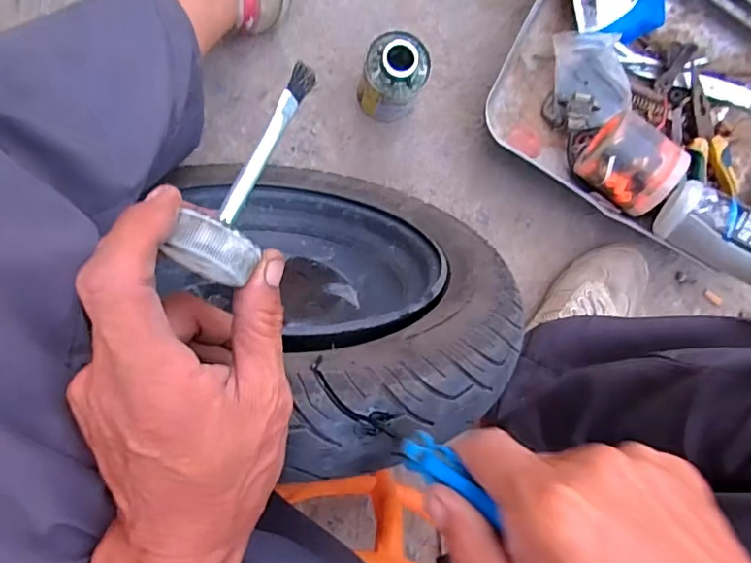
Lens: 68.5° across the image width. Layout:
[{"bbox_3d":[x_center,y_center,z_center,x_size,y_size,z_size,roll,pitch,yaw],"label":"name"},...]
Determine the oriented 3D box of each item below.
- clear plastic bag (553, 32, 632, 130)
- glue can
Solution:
[{"bbox_3d":[0.250,-0.230,0.624,0.085,0.045,0.105,-4,92,-7],"label":"clear plastic bag"},{"bbox_3d":[0.018,-0.210,0.579,0.066,0.104,0.065,0,91,-7],"label":"glue can"}]

